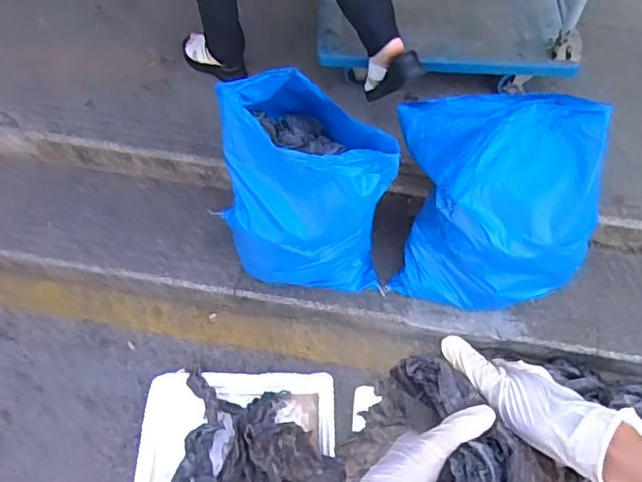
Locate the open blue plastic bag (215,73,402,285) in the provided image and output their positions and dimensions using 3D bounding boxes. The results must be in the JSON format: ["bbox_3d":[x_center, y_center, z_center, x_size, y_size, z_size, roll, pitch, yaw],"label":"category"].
[{"bbox_3d":[-0.062,-0.087,1.353,0.257,0.486,0.384,-38,64,-22],"label":"open blue plastic bag"}]

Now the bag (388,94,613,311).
[{"bbox_3d":[0.371,-0.095,1.344,0.440,0.468,0.307,15,58,9],"label":"bag"}]

